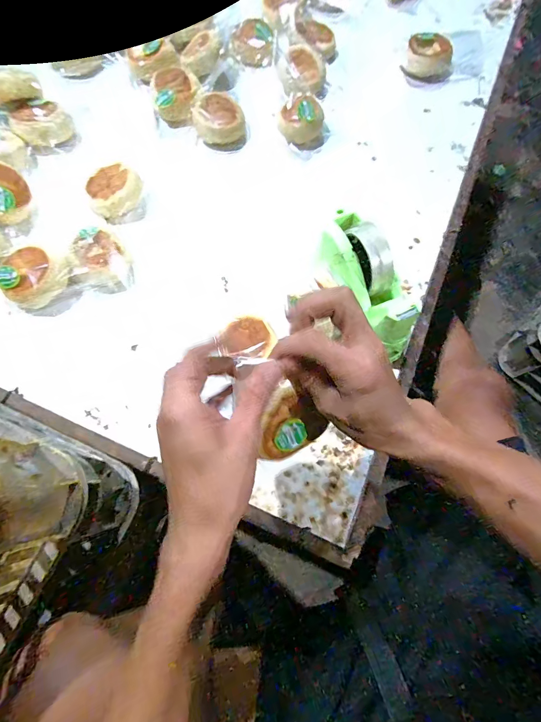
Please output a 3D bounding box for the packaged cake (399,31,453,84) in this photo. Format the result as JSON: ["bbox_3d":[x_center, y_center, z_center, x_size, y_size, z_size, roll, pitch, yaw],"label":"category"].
[{"bbox_3d":[0.315,-0.605,0.695,0.102,0.038,0.112,19,71,5],"label":"packaged cake"}]

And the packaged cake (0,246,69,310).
[{"bbox_3d":[-0.329,-0.116,0.498,0.083,0.053,0.076,1,71,-2],"label":"packaged cake"}]

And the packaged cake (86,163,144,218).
[{"bbox_3d":[-0.241,-0.261,0.551,0.088,0.049,0.069,-23,73,-9],"label":"packaged cake"}]

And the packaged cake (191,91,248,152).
[{"bbox_3d":[-0.090,-0.420,0.623,0.079,0.052,0.081,1,71,-2],"label":"packaged cake"}]

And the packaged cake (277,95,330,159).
[{"bbox_3d":[0.057,-0.413,0.617,0.094,0.047,0.091,10,71,2],"label":"packaged cake"}]

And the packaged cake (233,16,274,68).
[{"bbox_3d":[-0.034,-0.622,0.689,0.083,0.034,0.094,1,71,-2],"label":"packaged cake"}]

